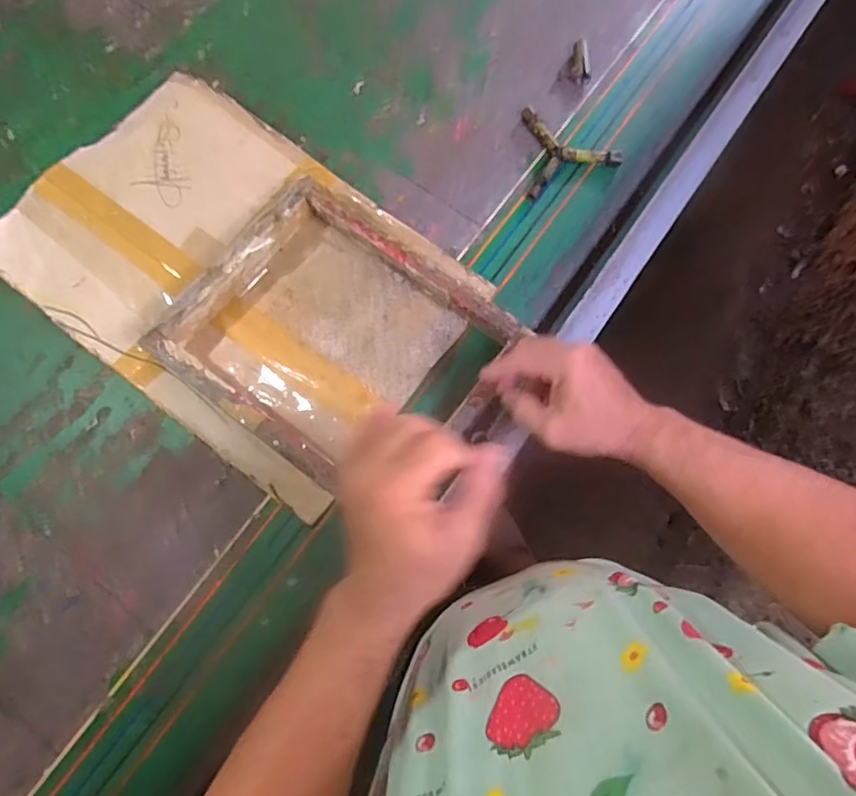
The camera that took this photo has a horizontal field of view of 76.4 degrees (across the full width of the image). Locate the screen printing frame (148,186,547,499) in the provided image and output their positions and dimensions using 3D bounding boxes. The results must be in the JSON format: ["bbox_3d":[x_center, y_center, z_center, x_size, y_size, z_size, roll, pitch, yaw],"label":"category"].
[{"bbox_3d":[-0.079,-0.061,0.598,0.354,0.047,0.286,35,75,10],"label":"screen printing frame"}]

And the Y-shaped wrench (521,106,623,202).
[{"bbox_3d":[0.183,-0.313,0.693,0.117,0.017,0.130,-1,72,-1],"label":"Y-shaped wrench"}]

